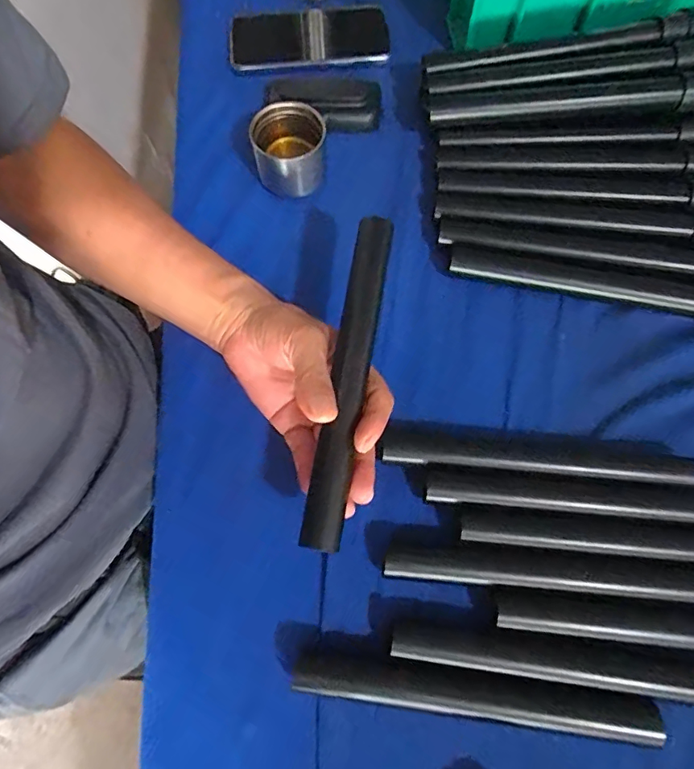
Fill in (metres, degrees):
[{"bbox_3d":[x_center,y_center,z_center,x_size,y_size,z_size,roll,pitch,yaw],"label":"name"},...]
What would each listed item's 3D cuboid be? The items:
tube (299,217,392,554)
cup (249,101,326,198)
[{"bbox_3d":[0.001,-0.006,0.315,0.024,0.019,0.217,9,77,6],"label":"tube"},{"bbox_3d":[-0.049,-0.201,0.416,0.062,0.052,0.055,-7,70,0],"label":"cup"}]

